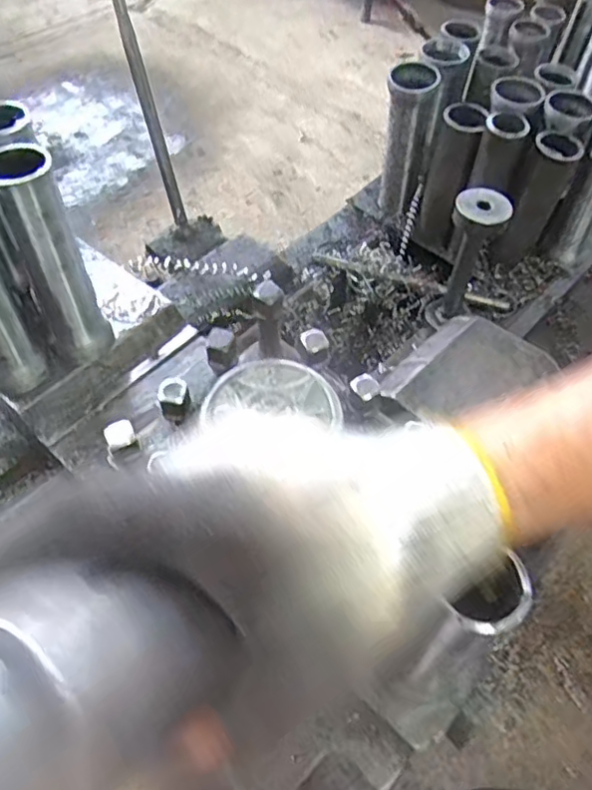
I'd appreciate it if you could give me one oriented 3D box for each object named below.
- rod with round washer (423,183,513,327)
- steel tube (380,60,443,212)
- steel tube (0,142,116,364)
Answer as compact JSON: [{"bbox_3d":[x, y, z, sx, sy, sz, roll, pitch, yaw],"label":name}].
[{"bbox_3d":[0.181,-0.139,0.671,0.051,0.164,0.050,21,56,13],"label":"rod with round washer"},{"bbox_3d":[0.136,-0.321,0.783,0.057,0.169,0.060,12,54,7],"label":"steel tube"},{"bbox_3d":[-0.202,-0.110,0.522,0.049,0.192,0.047,-21,57,-16],"label":"steel tube"}]

